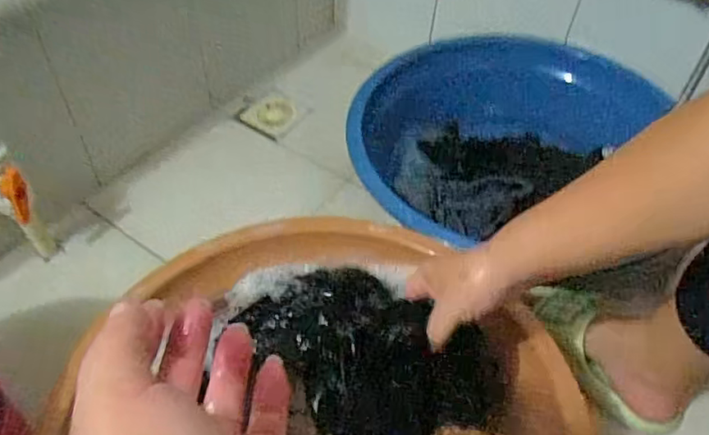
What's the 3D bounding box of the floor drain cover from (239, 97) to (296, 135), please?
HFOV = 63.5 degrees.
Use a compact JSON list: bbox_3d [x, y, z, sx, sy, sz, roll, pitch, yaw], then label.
[{"bbox_3d":[-0.158,-0.198,1.094,0.103,0.017,0.103,30,53,21],"label":"floor drain cover"}]

